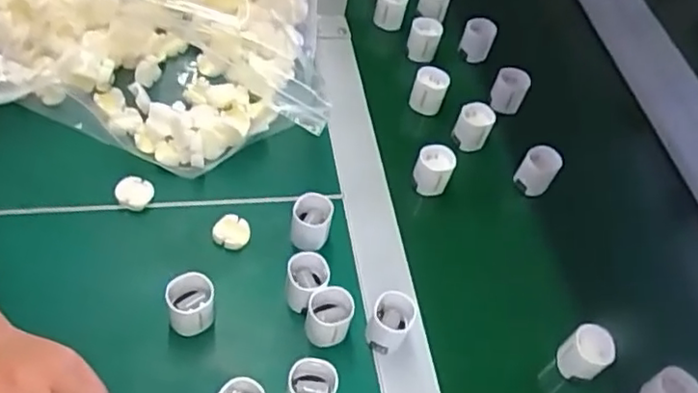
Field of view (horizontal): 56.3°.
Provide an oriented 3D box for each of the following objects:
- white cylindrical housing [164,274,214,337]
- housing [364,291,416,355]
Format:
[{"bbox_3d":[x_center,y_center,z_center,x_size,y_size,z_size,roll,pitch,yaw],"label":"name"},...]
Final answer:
[{"bbox_3d":[-0.107,0.075,0.442,0.031,0.044,0.029,3,51,-4],"label":"white cylindrical housing"},{"bbox_3d":[0.029,0.089,0.454,0.028,0.031,0.035,22,52,11],"label":"housing"}]

